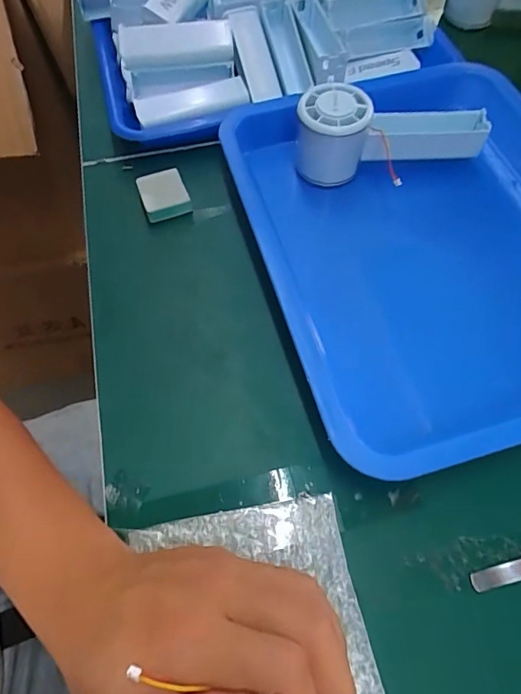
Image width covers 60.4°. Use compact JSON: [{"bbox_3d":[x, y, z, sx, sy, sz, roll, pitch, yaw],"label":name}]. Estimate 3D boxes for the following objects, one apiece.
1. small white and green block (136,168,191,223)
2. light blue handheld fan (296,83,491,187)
[{"bbox_3d":[-0.081,-0.126,0.374,0.036,0.014,0.039,-19,65,-8],"label":"small white and green block"},{"bbox_3d":[0.103,-0.182,0.369,0.148,0.054,0.053,-9,64,-3],"label":"light blue handheld fan"}]

